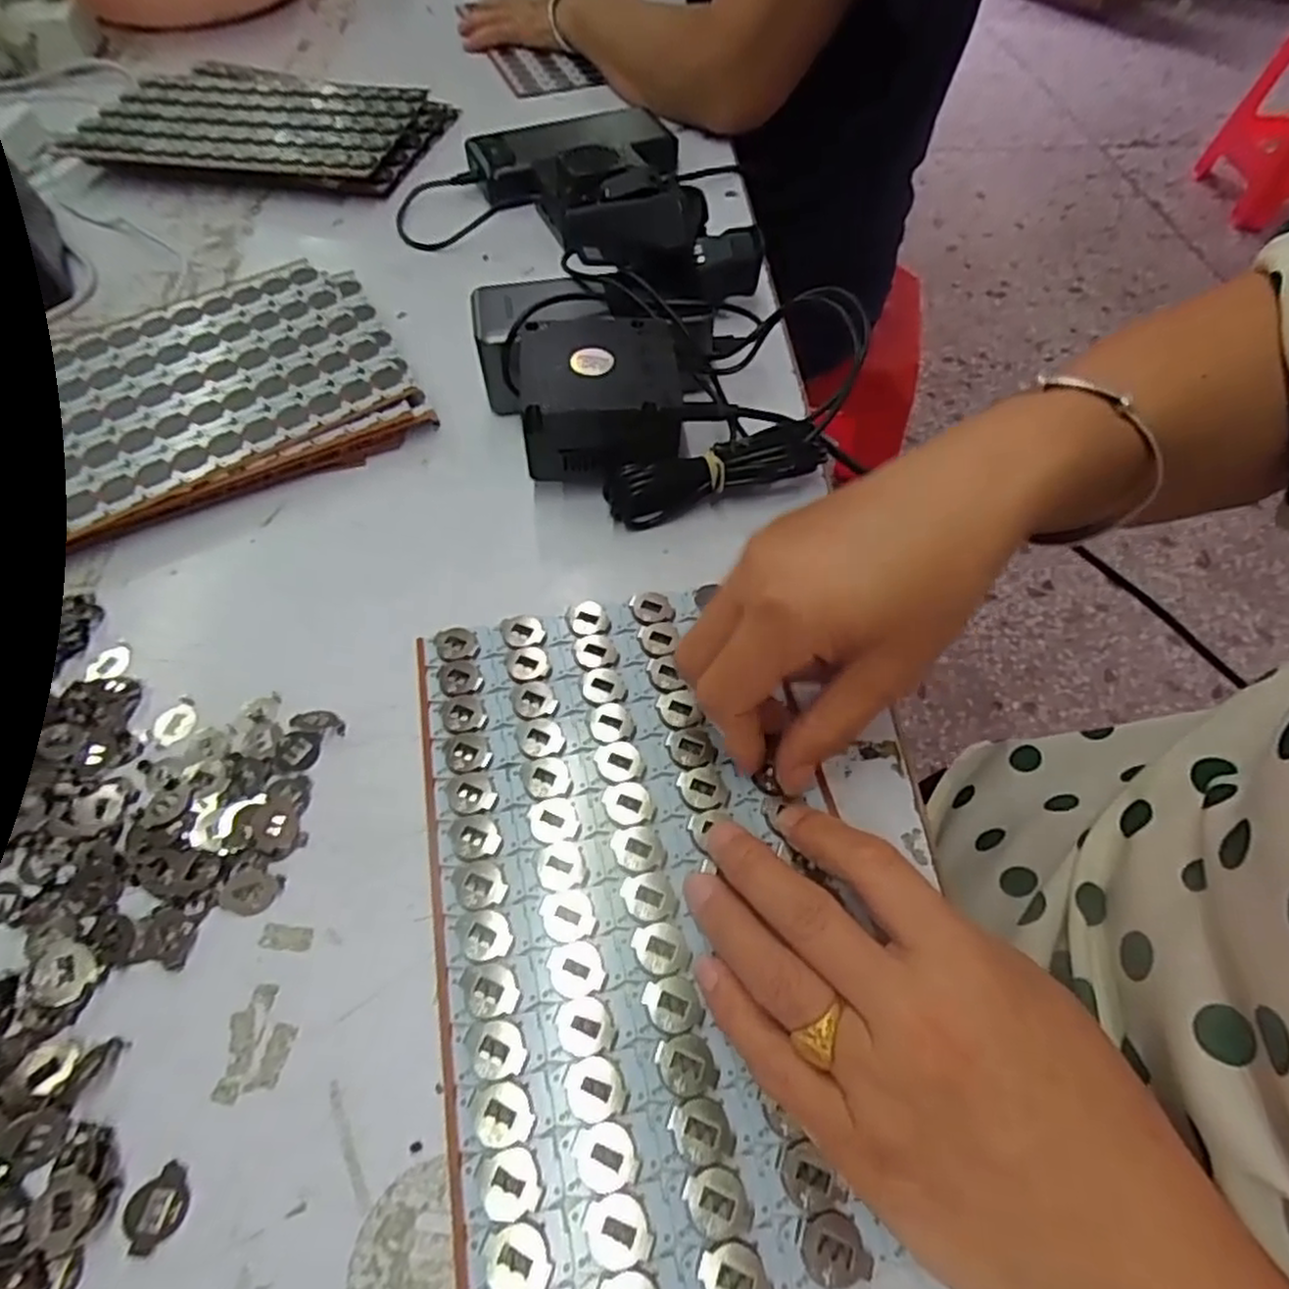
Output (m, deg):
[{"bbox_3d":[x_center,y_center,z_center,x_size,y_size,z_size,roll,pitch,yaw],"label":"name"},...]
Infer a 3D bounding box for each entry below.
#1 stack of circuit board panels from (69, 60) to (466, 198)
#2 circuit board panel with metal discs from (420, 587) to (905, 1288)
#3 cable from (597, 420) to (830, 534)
[{"bbox_3d":[-0.319,-0.447,0.606,0.284,0.015,0.195,8,57,4],"label":"stack of circuit board panels"},{"bbox_3d":[-0.012,0.088,0.268,0.134,0.009,0.246,-7,57,-7],"label":"circuit board panel with metal discs"},{"bbox_3d":[0.035,-0.084,0.364,0.109,0.035,0.027,-13,58,-10],"label":"cable"}]

